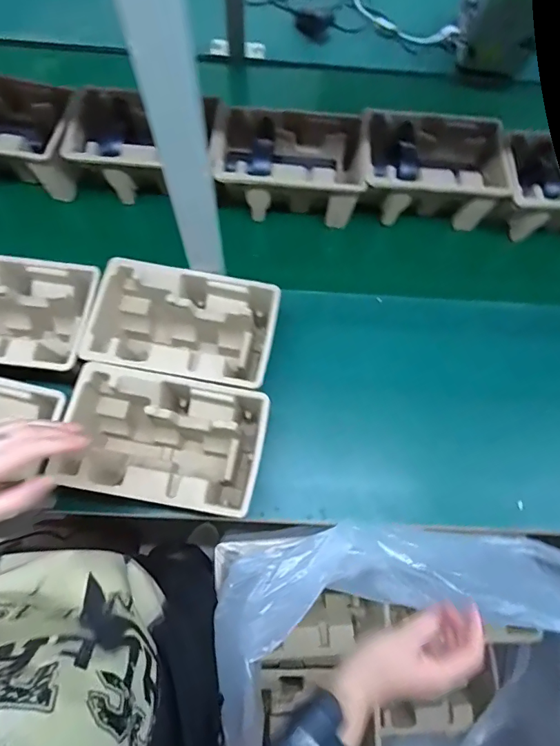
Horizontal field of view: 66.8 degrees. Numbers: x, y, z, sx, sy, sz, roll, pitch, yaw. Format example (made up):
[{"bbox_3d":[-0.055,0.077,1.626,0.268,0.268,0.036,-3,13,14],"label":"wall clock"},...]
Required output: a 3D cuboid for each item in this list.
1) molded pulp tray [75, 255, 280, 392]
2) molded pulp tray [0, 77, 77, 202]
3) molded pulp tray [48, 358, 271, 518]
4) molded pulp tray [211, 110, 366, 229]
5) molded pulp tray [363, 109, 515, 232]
[{"bbox_3d":[-0.130,-0.054,0.565,0.238,0.086,0.142,9,72,1],"label":"molded pulp tray"},{"bbox_3d":[-0.429,-0.365,0.676,0.237,0.114,0.137,12,72,2],"label":"molded pulp tray"},{"bbox_3d":[-0.135,0.087,0.529,0.222,0.116,0.144,9,72,1],"label":"molded pulp tray"},{"bbox_3d":[0.014,-0.324,0.683,0.221,0.104,0.145,5,72,-1],"label":"molded pulp tray"},{"bbox_3d":[0.237,-0.324,0.696,0.216,0.117,0.147,3,72,-1],"label":"molded pulp tray"}]

